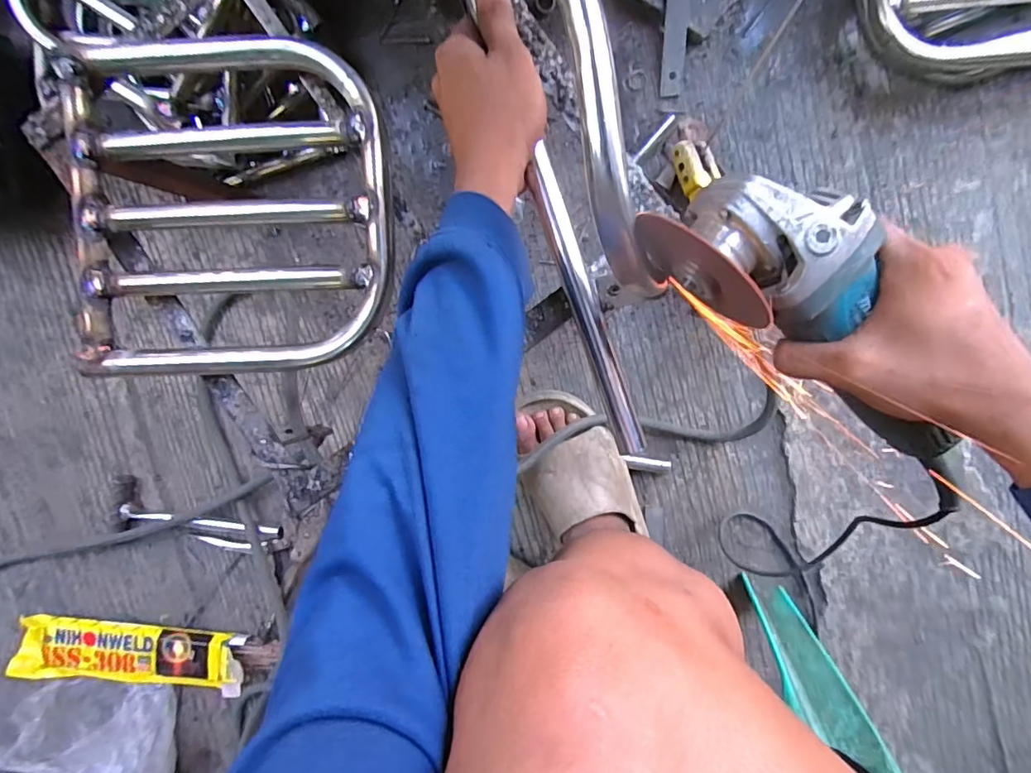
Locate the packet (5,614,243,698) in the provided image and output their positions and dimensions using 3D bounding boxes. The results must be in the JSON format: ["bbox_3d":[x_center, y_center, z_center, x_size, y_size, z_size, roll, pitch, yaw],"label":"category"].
[{"bbox_3d":[-0.564,0.384,0.757,0.323,0.044,0.090,3,95,6],"label":"packet"}]

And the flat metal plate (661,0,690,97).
[{"bbox_3d":[0.186,-0.406,0.608,0.026,0.004,0.119,2,111,6],"label":"flat metal plate"}]

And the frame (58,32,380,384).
[{"bbox_3d":[-0.215,-0.131,0.387,0.235,0.031,0.241,-1,95,6],"label":"frame"}]

